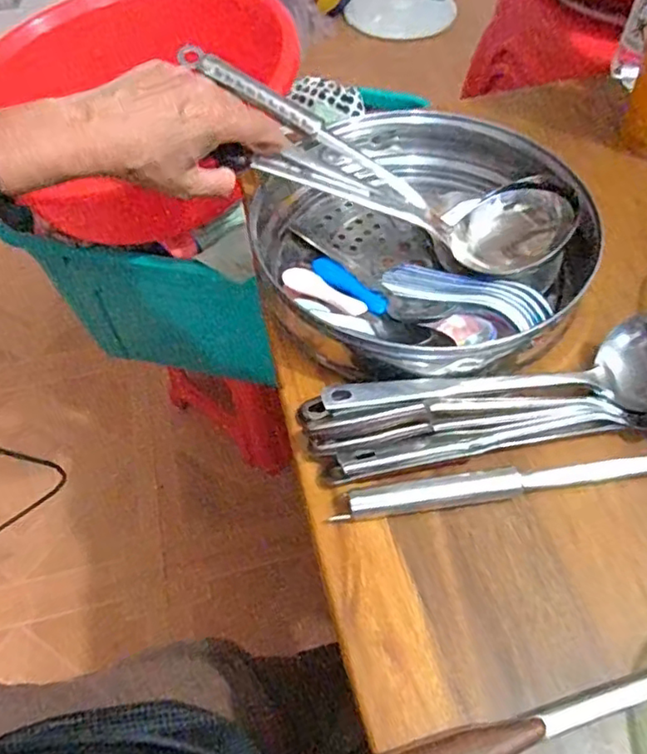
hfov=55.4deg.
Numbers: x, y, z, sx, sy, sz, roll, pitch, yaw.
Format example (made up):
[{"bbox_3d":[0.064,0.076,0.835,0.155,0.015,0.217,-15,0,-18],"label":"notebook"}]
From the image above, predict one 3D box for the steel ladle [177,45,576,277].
[{"bbox_3d":[0.033,-0.175,0.478,0.321,0.054,0.075,32,61,7],"label":"steel ladle"}]

